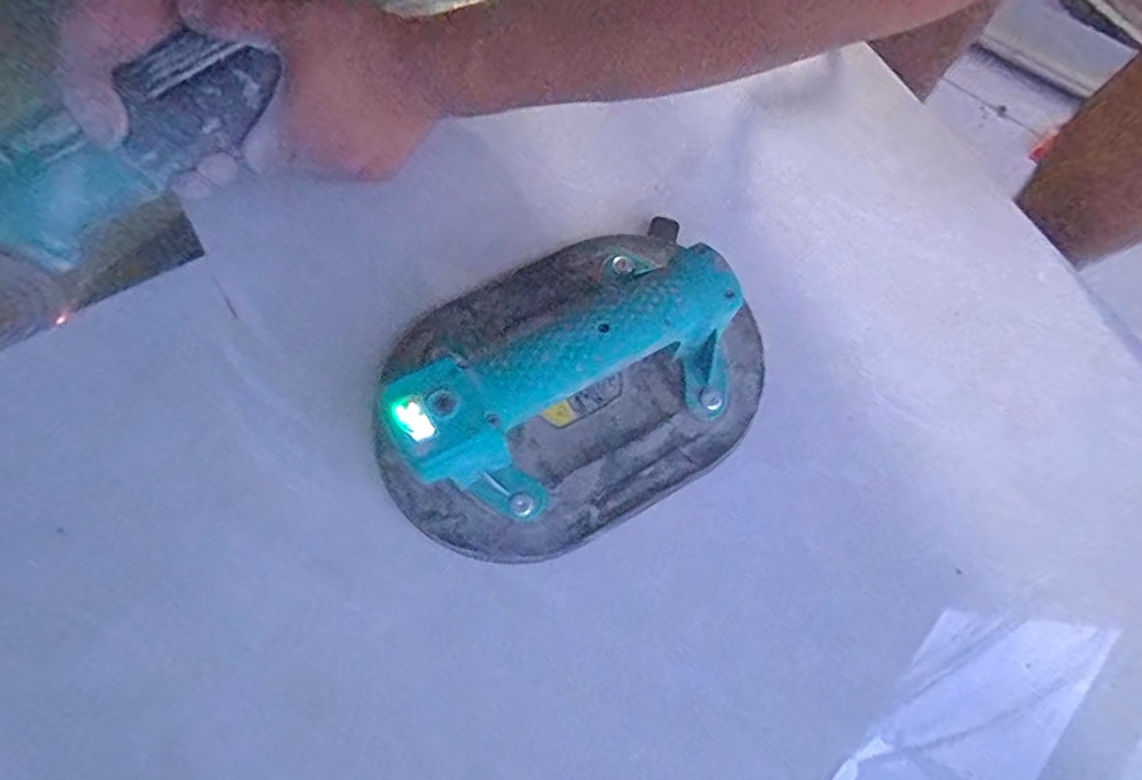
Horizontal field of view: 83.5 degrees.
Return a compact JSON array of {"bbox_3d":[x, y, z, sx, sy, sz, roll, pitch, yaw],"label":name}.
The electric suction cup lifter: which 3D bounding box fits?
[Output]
[{"bbox_3d":[-0.002,-0.014,0.349,0.214,0.078,0.159,-28,72,-13],"label":"electric suction cup lifter"}]

